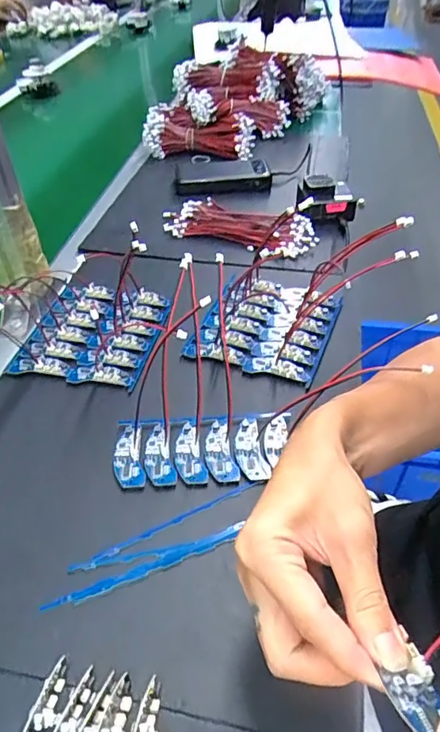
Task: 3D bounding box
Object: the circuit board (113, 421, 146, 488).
[{"bbox_3d":[-0.081,0.076,0.432,0.024,0.012,0.067,-9,45,-8],"label":"circuit board"}]

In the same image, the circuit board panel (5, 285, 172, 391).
[{"bbox_3d":[-0.139,-0.039,0.553,0.136,0.020,0.148,7,45,9],"label":"circuit board panel"}]

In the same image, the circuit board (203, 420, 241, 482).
[{"bbox_3d":[-0.001,0.073,0.430,0.025,0.005,0.060,-8,45,-7],"label":"circuit board"}]

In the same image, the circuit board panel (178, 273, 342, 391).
[{"bbox_3d":[0.053,-0.053,0.553,0.141,0.013,0.150,16,47,18],"label":"circuit board panel"}]

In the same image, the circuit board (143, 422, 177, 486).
[{"bbox_3d":[-0.054,0.076,0.430,0.024,0.006,0.063,-12,45,-10],"label":"circuit board"}]

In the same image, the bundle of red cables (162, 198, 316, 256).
[{"bbox_3d":[0.026,-0.208,0.711,0.219,0.030,0.105,20,48,20],"label":"bundle of red cables"}]

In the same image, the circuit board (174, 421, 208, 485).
[{"bbox_3d":[-0.028,0.074,0.429,0.024,0.008,0.059,-9,45,-8],"label":"circuit board"}]

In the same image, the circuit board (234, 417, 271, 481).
[{"bbox_3d":[0.025,0.070,0.435,0.023,0.008,0.067,-5,45,-4],"label":"circuit board"}]

